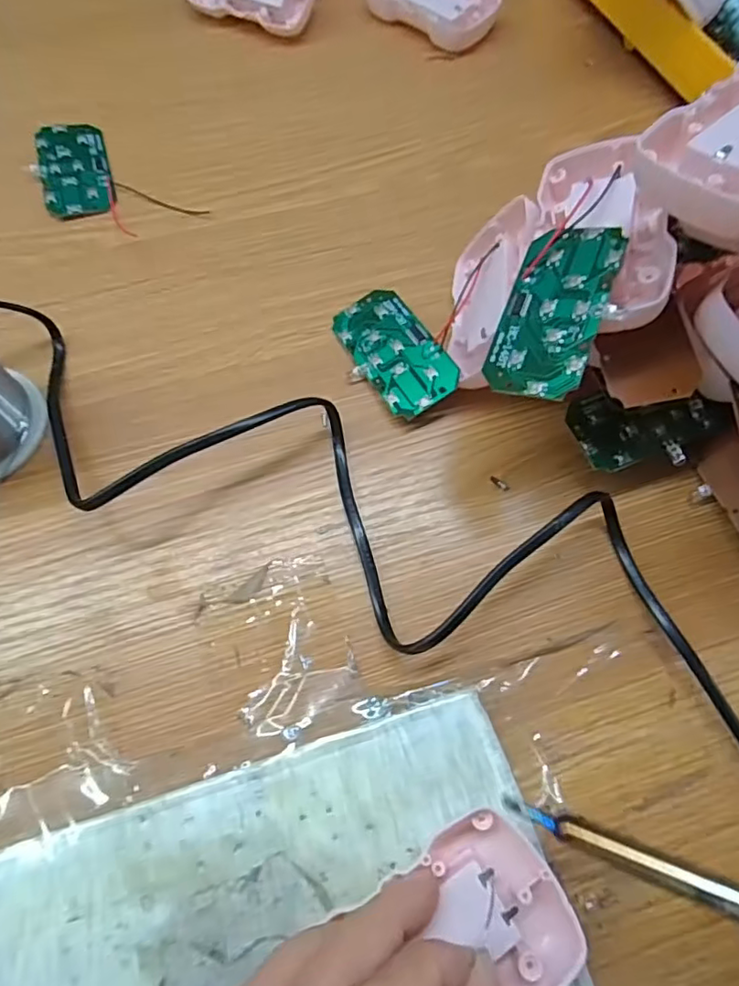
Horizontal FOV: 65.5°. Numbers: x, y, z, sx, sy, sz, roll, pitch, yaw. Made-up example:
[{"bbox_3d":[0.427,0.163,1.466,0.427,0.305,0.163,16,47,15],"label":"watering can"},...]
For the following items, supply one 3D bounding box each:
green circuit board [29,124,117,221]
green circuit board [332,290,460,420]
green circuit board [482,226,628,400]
[{"bbox_3d":[-0.170,-0.187,0.333,0.039,0.007,0.072,-15,69,-9],"label":"green circuit board"},{"bbox_3d":[0.011,-0.069,0.282,0.040,0.004,0.072,-34,66,1],"label":"green circuit board"},{"bbox_3d":[0.071,-0.070,0.219,0.037,0.004,0.073,15,78,31],"label":"green circuit board"}]

